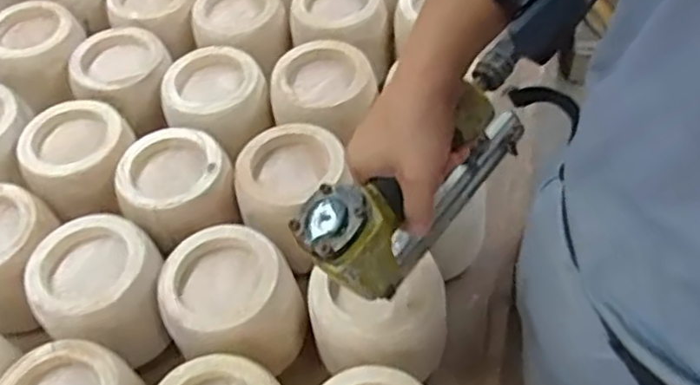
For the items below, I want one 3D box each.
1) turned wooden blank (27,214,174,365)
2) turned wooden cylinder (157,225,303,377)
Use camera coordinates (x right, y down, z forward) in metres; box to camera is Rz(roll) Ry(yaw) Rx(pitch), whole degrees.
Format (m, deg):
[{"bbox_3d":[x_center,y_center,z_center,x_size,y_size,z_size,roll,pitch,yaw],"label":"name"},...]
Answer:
[{"bbox_3d":[-0.260,0.106,0.714,0.144,0.105,0.129,-34,58,-19],"label":"turned wooden blank"},{"bbox_3d":[-0.122,0.114,0.687,0.126,0.105,0.125,-2,53,3],"label":"turned wooden cylinder"}]

